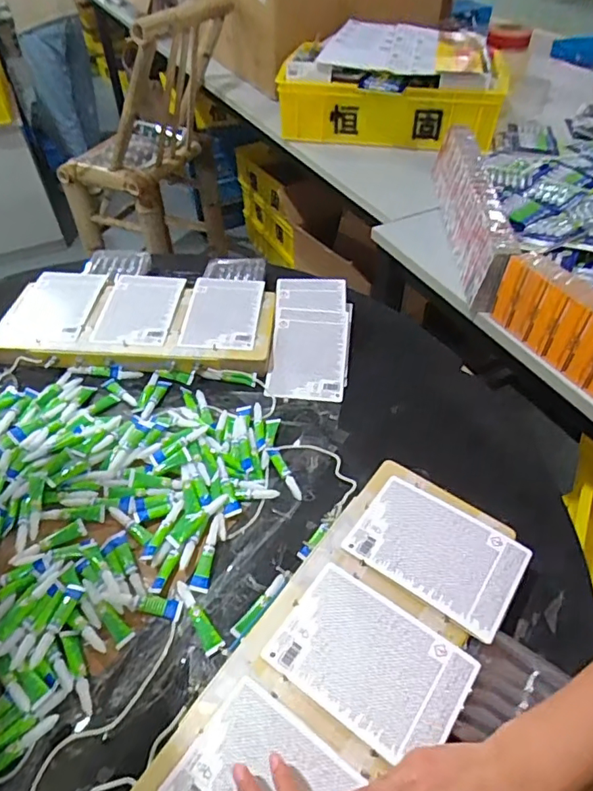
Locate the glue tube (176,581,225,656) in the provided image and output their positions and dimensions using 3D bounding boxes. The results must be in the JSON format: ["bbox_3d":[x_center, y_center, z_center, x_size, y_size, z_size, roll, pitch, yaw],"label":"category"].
[{"bbox_3d":[-0.104,0.231,0.540,0.020,0.008,0.083,-29,53,-23],"label":"glue tube"}]

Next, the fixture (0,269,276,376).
[{"bbox_3d":[-0.246,-0.127,0.828,0.413,0.031,0.199,4,47,5],"label":"fixture"}]

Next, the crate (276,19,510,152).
[{"bbox_3d":[0.264,-0.830,1.373,0.556,0.188,0.392,14,49,14],"label":"crate"}]

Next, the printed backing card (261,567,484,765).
[{"bbox_3d":[0.067,0.243,0.479,0.168,0.006,0.114,27,53,24],"label":"printed backing card"}]

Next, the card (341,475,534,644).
[{"bbox_3d":[0.150,0.164,0.555,0.168,0.004,0.117,27,53,25],"label":"card"}]

